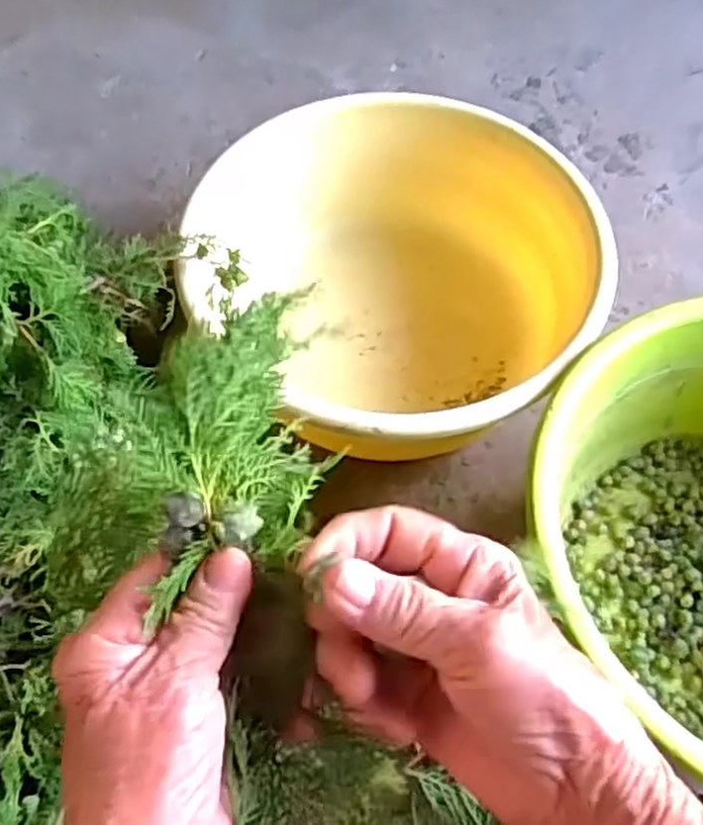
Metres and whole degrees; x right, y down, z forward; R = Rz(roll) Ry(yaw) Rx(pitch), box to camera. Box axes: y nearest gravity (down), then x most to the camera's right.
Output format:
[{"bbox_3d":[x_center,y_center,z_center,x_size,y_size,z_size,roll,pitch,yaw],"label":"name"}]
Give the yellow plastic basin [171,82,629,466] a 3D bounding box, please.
[{"bbox_3d":[0.061,-0.151,0.834,0.395,0.185,0.431,0,63,0],"label":"yellow plastic basin"}]

